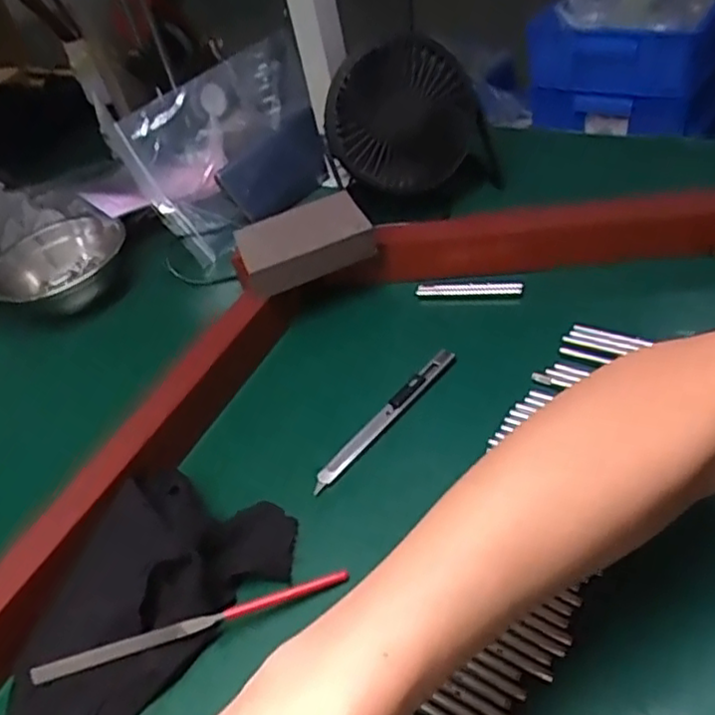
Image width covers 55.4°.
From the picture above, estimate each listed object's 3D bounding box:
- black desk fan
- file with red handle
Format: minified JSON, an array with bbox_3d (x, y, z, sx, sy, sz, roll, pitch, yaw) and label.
[{"bbox_3d":[0.049,-0.209,0.610,0.146,0.139,0.123,-6,42,10],"label":"black desk fan"},{"bbox_3d":[-0.081,0.137,0.346,0.157,0.012,0.006,-15,41,-11],"label":"file with red handle"}]

